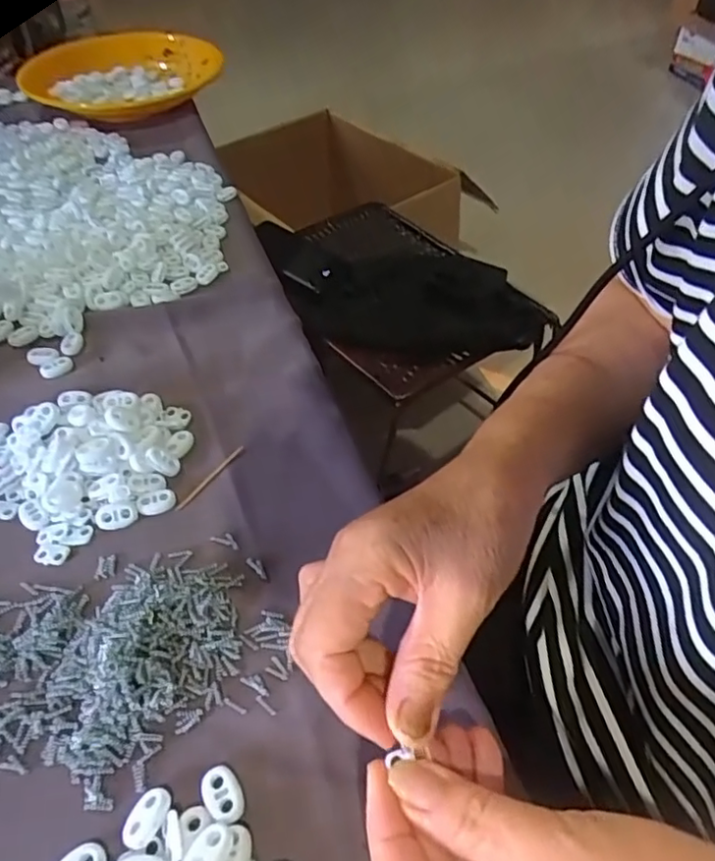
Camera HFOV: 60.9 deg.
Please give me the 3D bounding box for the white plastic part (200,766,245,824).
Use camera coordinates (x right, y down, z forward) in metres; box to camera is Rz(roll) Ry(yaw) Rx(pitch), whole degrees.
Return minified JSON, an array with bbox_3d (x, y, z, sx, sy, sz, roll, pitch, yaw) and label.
[{"bbox_3d":[-0.057,0.155,0.259,0.014,0.006,0.022,-24,52,-20],"label":"white plastic part"}]

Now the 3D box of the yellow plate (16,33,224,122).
[{"bbox_3d":[-0.285,-0.447,0.763,0.225,0.049,0.234,-6,48,-4],"label":"yellow plate"}]

